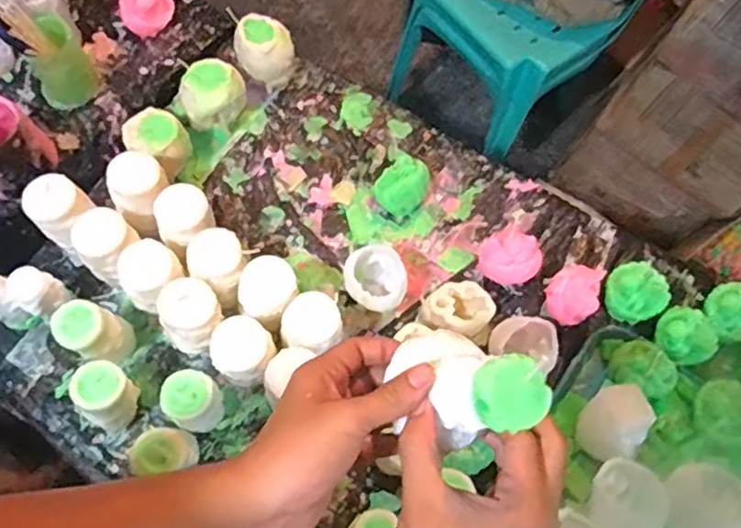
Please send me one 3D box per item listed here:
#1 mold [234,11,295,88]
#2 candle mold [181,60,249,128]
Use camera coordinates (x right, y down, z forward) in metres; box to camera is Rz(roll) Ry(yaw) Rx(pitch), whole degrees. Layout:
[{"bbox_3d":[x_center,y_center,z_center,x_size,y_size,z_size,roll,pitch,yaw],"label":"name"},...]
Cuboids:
[{"bbox_3d":[-0.138,-0.278,0.852,0.074,0.070,0.078,-11,69,-7],"label":"mold"},{"bbox_3d":[-0.197,-0.210,0.816,0.077,0.073,0.060,1,68,-3],"label":"candle mold"}]

